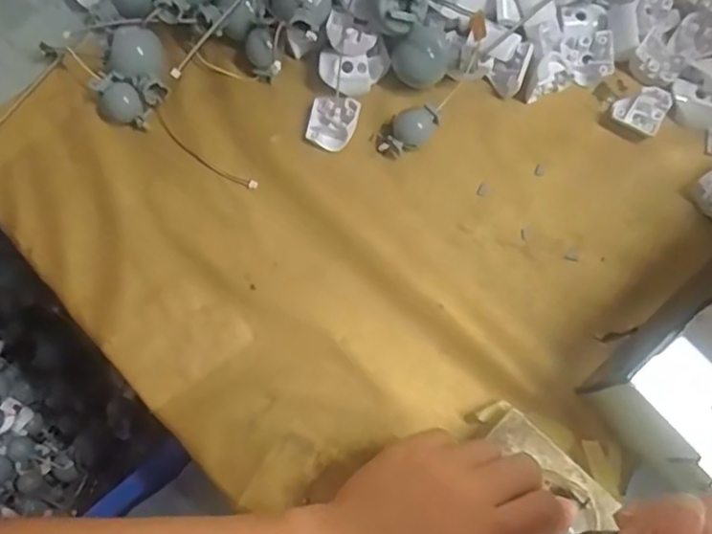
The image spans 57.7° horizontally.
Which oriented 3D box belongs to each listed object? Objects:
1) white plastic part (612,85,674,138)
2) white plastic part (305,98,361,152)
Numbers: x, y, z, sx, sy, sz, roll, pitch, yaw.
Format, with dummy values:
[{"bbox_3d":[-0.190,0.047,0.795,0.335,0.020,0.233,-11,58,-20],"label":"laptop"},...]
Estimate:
[{"bbox_3d":[0.185,-0.103,0.416,0.030,0.009,0.032,33,78,10],"label":"white plastic part"},{"bbox_3d":[-0.014,-0.091,0.408,0.030,0.018,0.028,14,75,5],"label":"white plastic part"}]

